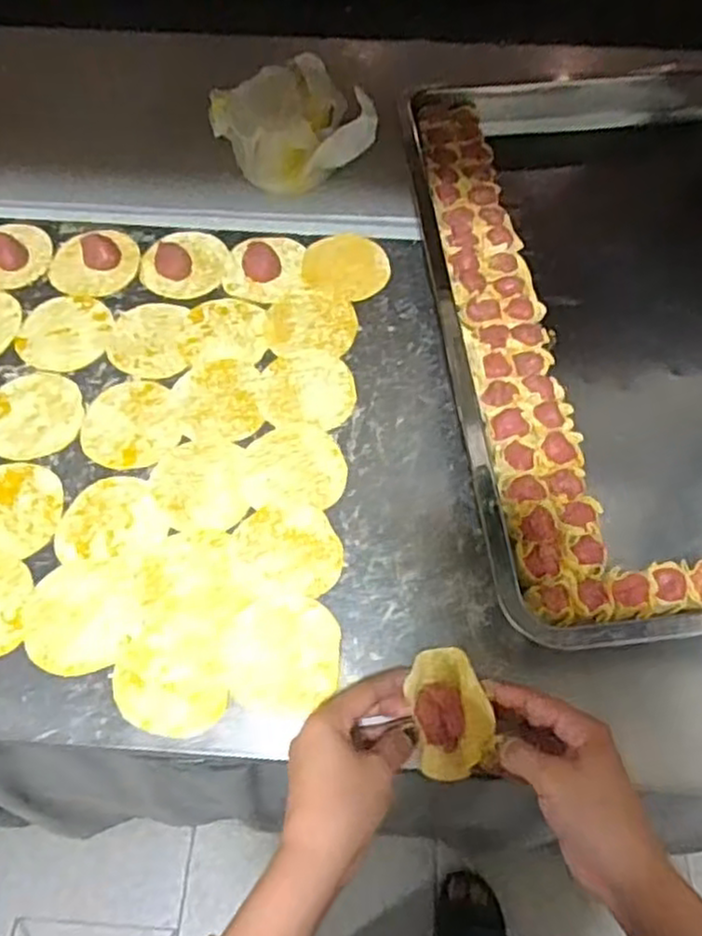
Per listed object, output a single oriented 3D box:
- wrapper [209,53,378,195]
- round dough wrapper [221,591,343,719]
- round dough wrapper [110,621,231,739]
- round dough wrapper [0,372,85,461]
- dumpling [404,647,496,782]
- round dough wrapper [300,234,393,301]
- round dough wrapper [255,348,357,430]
[{"bbox_3d":[-0.060,-0.342,0.731,0.156,0.091,0.082,-6,61,-5],"label":"wrapper"},{"bbox_3d":[-0.047,0.129,0.510,0.078,0.004,0.081,1,61,-1],"label":"round dough wrapper"},{"bbox_3d":[-0.125,0.145,0.508,0.075,0.005,0.080,-9,61,-7],"label":"round dough wrapper"},{"bbox_3d":[-0.265,-0.043,0.617,0.075,0.004,0.085,9,61,4],"label":"round dough wrapper"},{"bbox_3d":[0.064,0.155,0.472,0.046,0.030,0.080,-8,61,-6],"label":"dumpling"},{"bbox_3d":[-0.003,-0.196,0.703,0.082,0.004,0.073,20,67,9],"label":"round dough wrapper"},{"bbox_3d":[-0.038,-0.071,0.632,0.083,0.004,0.079,1,61,-1],"label":"round dough wrapper"}]

